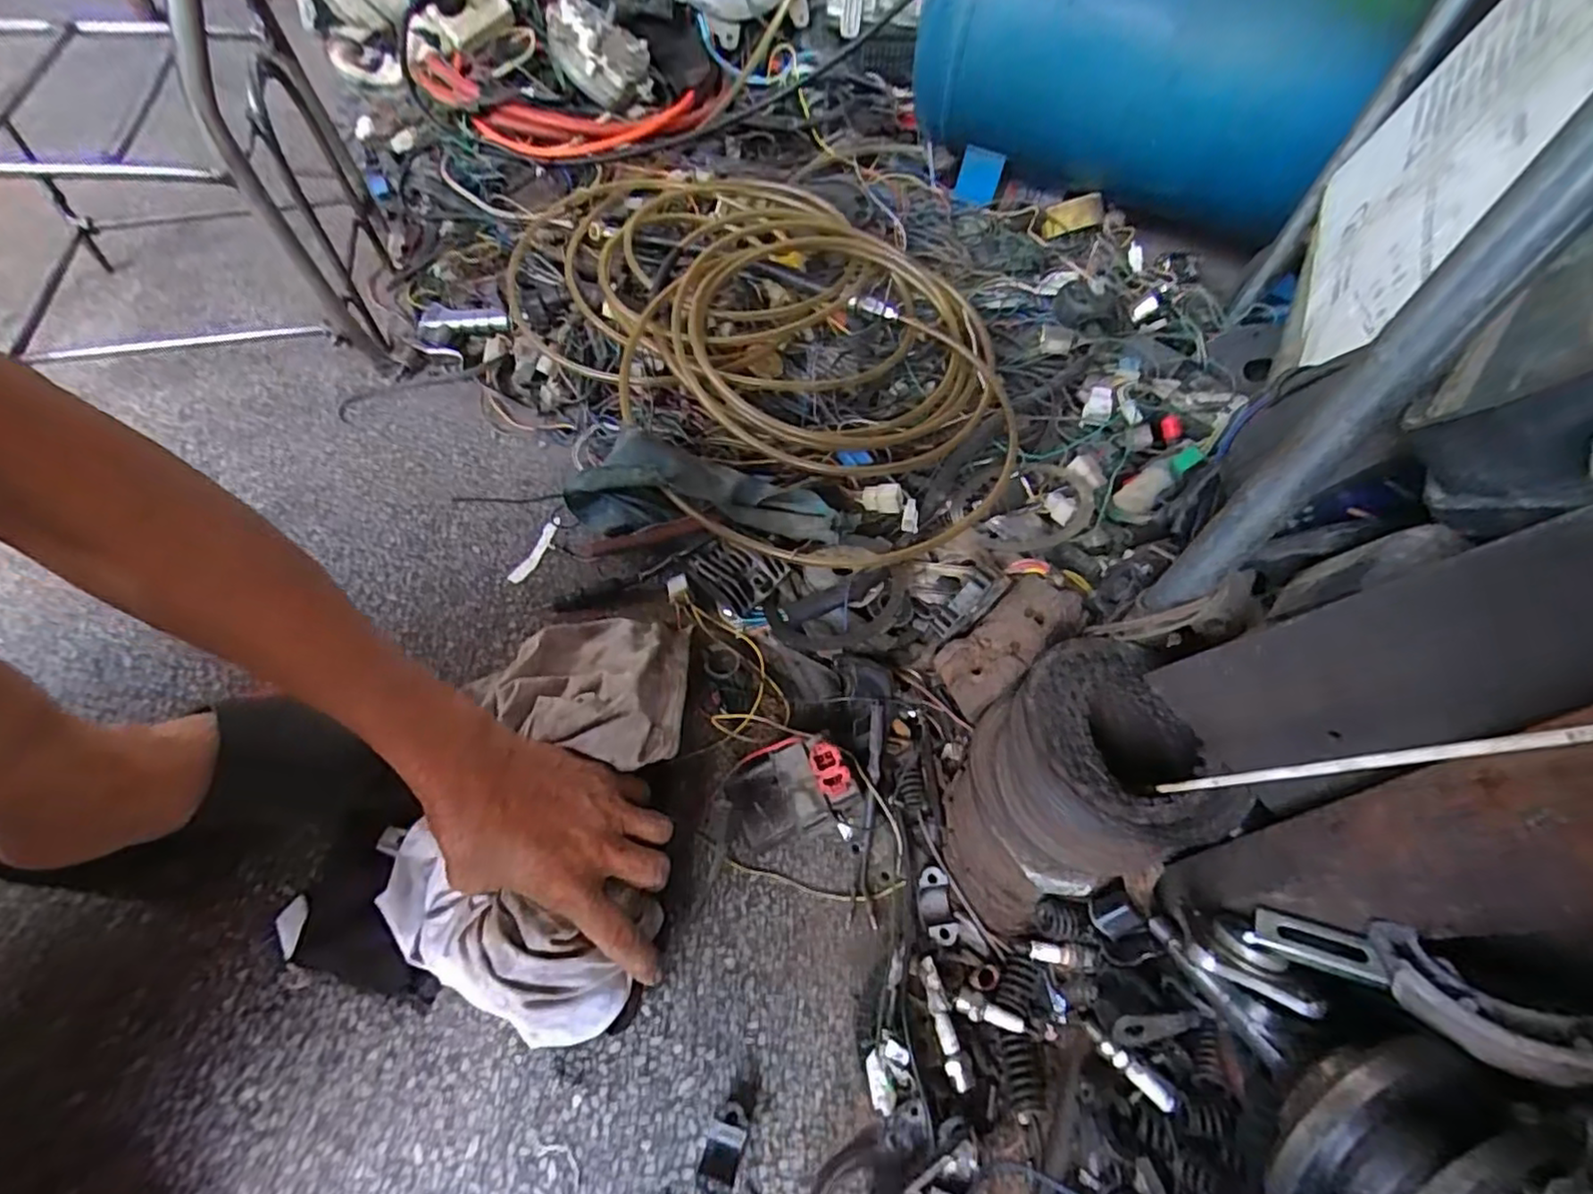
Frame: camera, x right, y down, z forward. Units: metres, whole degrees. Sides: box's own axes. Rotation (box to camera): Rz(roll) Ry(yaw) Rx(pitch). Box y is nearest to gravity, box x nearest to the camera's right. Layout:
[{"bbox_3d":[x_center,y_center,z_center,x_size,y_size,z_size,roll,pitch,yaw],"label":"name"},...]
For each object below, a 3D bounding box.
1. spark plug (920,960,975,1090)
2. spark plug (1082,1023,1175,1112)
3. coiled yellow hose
[{"bbox_3d":[0.085,0.244,0.389,0.013,0.012,0.066,-12,58,-13],"label":"spark plug"},{"bbox_3d":[0.181,0.256,0.370,0.010,0.008,0.051,-39,52,-19],"label":"spark plug"},{"bbox_3d":[-0.015,-0.278,0.664,0.420,0.060,0.583,-34,65,-24],"label":"coiled yellow hose"}]

